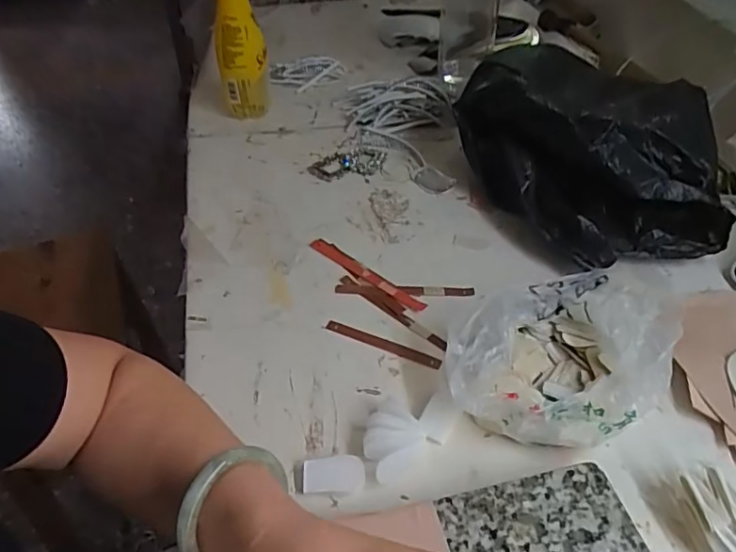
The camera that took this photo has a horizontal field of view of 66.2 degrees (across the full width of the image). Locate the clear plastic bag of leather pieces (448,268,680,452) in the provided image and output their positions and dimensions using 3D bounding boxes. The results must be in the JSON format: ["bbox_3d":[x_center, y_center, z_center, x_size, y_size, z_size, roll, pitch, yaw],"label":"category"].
[{"bbox_3d":[0.153,0.058,0.452,0.172,0.064,0.148,7,45,8],"label":"clear plastic bag of leather pieces"}]

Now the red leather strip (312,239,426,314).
[{"bbox_3d":[-0.003,-0.003,0.559,0.142,0.004,0.014,32,53,29],"label":"red leather strip"}]

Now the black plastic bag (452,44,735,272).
[{"bbox_3d":[0.228,-0.162,0.631,0.233,0.121,0.315,-5,44,-4],"label":"black plastic bag"}]

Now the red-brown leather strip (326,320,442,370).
[{"bbox_3d":[0.013,0.061,0.499,0.108,0.005,0.011,17,47,18],"label":"red-brown leather strip"}]

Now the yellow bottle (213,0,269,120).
[{"bbox_3d":[-0.165,-0.299,0.718,0.060,0.217,0.062,-12,45,-11],"label":"yellow bottle"}]

